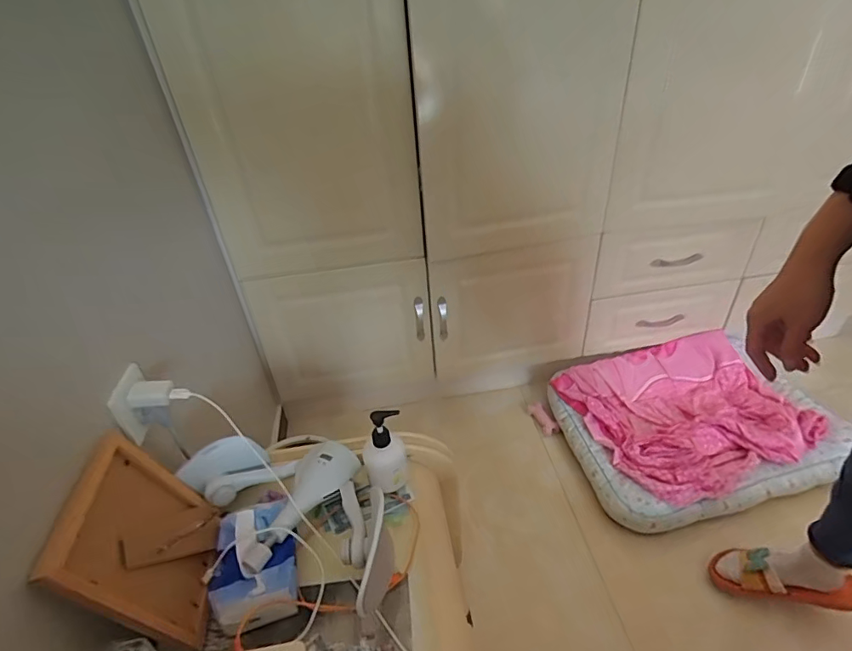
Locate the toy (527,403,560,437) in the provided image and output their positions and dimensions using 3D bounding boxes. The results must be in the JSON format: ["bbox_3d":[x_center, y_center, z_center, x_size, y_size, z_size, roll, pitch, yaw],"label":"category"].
[{"bbox_3d":[0.362,0.292,1.492,0.054,0.020,0.127,-18,39,-17],"label":"toy"}]

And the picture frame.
[{"bbox_3d":[-0.344,0.264,0.601,0.021,0.226,0.192,-25,38,7],"label":"picture frame"}]

